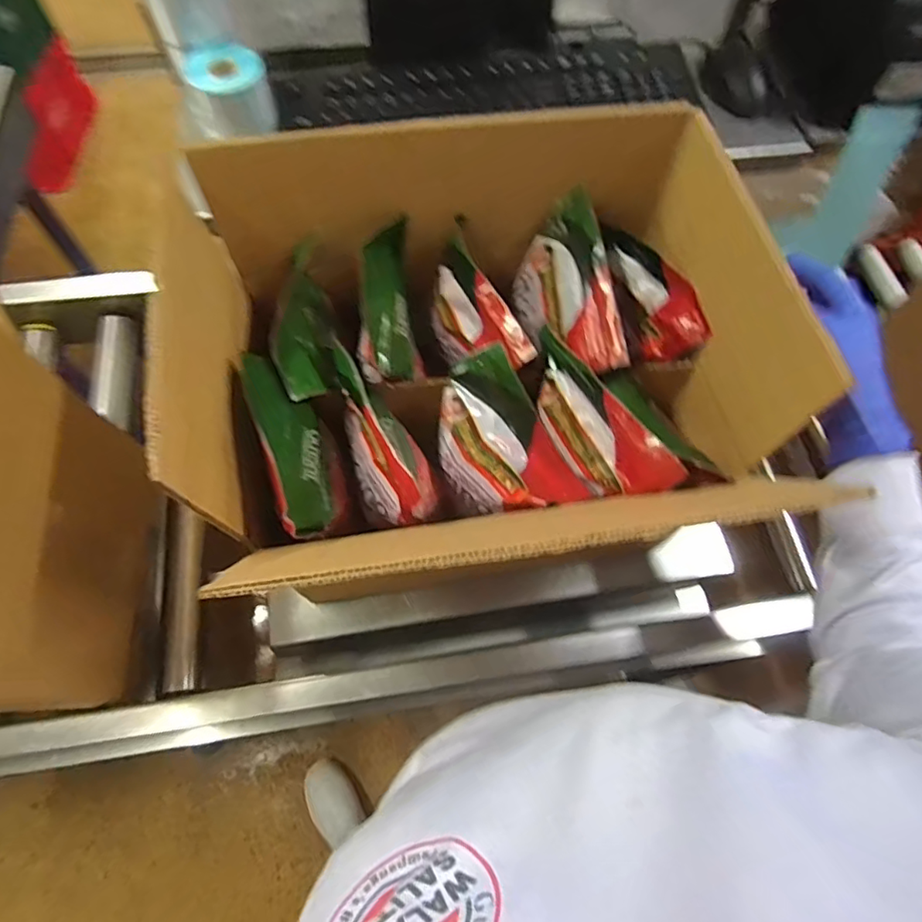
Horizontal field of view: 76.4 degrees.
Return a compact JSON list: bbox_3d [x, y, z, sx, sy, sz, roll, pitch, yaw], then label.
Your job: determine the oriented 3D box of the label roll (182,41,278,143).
[{"bbox_3d":[-0.226,-0.364,0.577,0.075,0.059,0.078,-13,66,-8],"label":"label roll"}]

